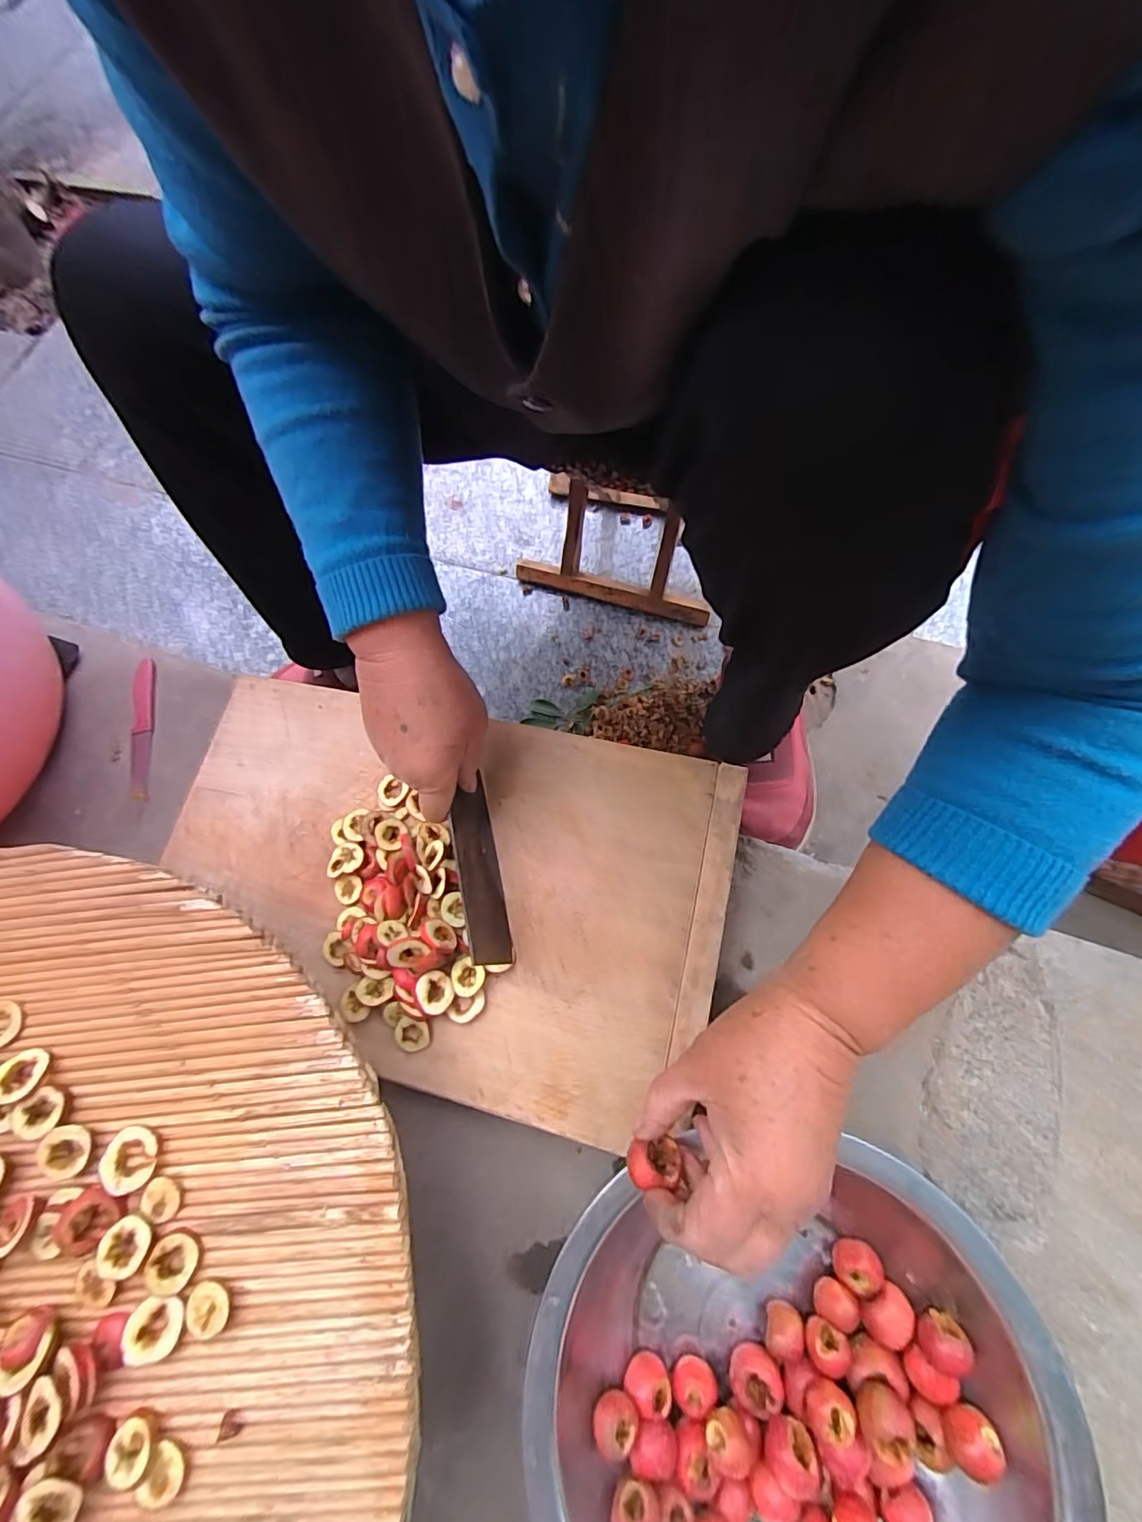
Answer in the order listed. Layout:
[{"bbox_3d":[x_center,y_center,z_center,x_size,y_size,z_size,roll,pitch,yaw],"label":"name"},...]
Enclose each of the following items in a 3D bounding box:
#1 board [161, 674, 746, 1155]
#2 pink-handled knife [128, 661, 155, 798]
[{"bbox_3d":[-0.115,0.091,0.421,0.451,0.032,0.276,13,70,6],"label":"board"},{"bbox_3d":[-0.426,-0.035,0.532,0.021,0.007,0.151,-12,72,2],"label":"pink-handled knife"}]

